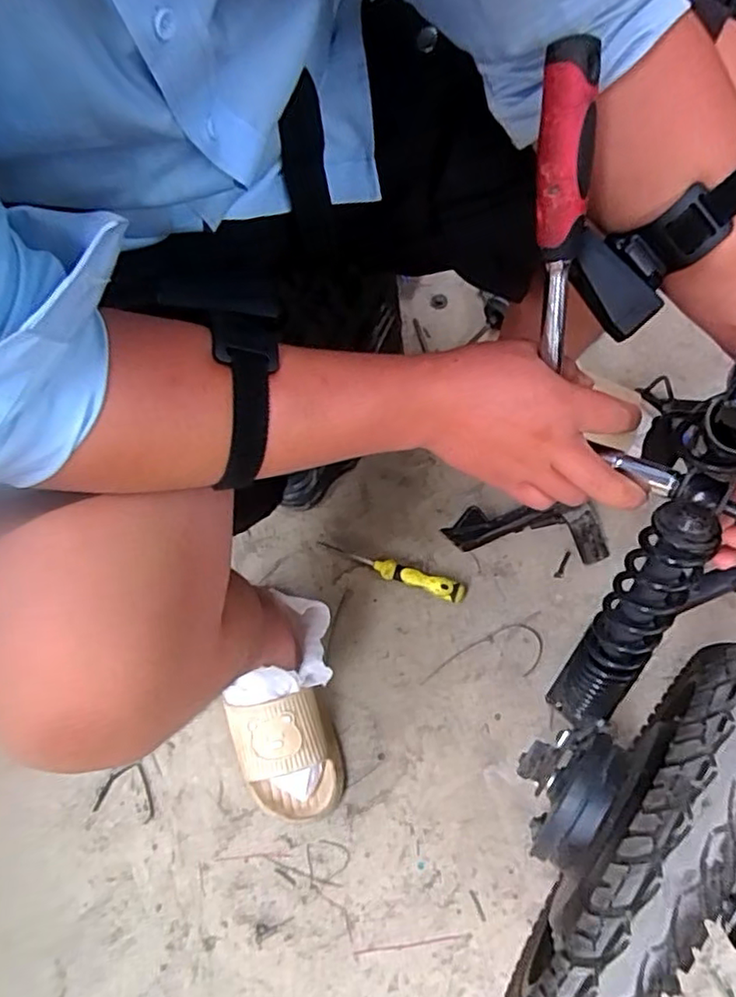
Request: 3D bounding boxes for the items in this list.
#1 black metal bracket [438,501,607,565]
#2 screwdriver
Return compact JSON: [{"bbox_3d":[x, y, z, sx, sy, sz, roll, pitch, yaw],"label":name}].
[{"bbox_3d":[0.214,0.046,0.837,0.226,0.063,0.076,0,73,2],"label":"black metal bracket"},{"bbox_3d":[0.029,0.098,0.841,0.211,0.031,0.027,18,75,7],"label":"screwdriver"}]

